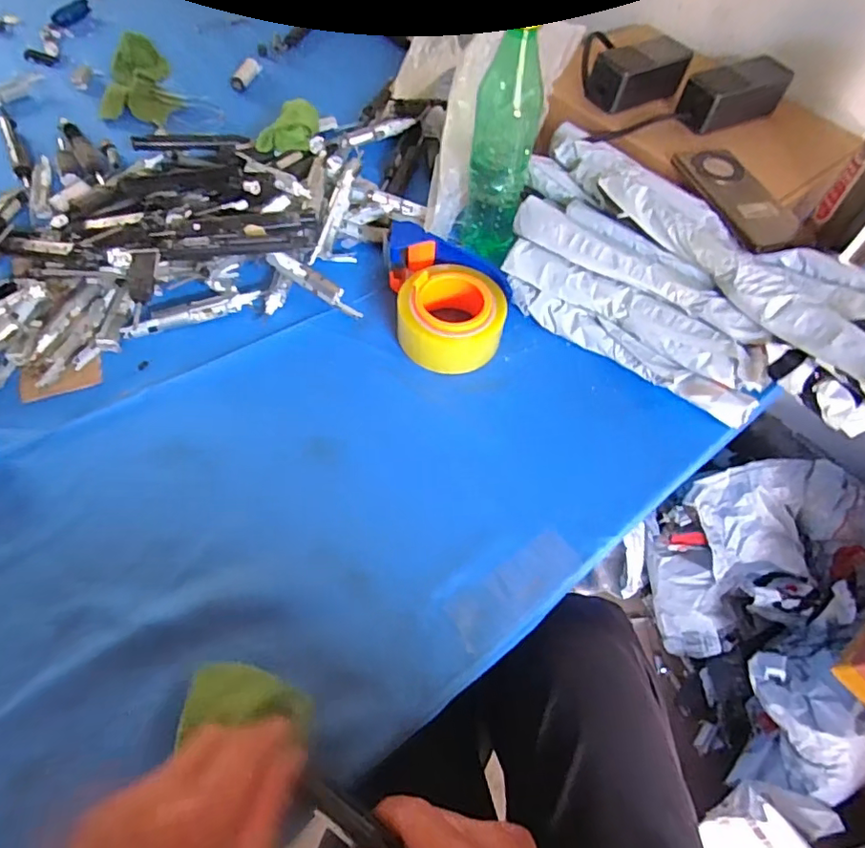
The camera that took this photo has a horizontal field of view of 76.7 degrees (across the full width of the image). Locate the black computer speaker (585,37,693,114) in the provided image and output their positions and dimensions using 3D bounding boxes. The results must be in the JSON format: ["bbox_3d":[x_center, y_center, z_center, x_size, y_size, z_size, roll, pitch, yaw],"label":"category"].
[{"bbox_3d":[0.251,-0.431,0.670,0.134,0.055,0.056,-31,64,-23],"label":"black computer speaker"}]

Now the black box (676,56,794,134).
[{"bbox_3d":[0.367,-0.402,0.665,0.124,0.053,0.057,-22,61,-19],"label":"black box"}]

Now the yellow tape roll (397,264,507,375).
[{"bbox_3d":[0.018,-0.102,0.536,0.102,0.060,0.088,-1,56,-6],"label":"yellow tape roll"}]

